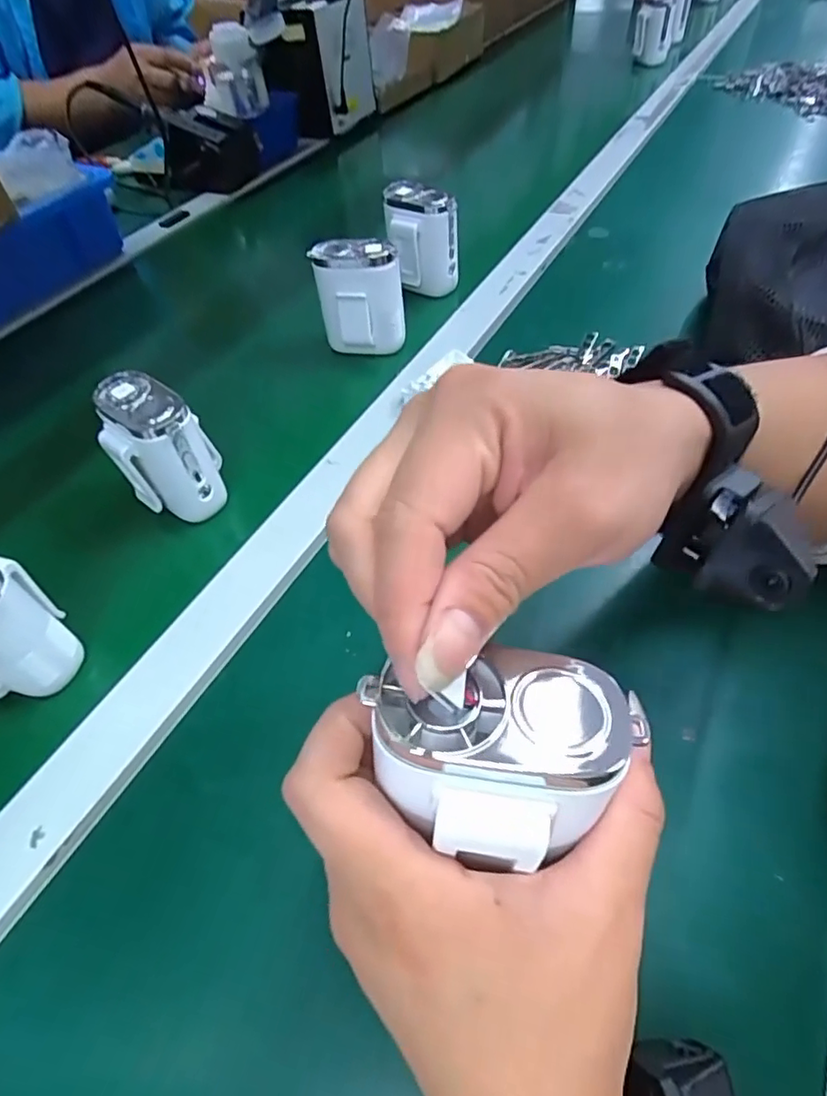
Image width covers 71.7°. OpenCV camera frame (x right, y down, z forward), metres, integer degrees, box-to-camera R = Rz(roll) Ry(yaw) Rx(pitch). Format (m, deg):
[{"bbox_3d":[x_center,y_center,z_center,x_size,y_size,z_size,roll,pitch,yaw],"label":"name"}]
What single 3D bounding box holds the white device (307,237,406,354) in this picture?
[{"bbox_3d":[-0.043,-0.205,0.470,0.066,0.081,0.037,-7,52,-1],"label":"white device"}]

